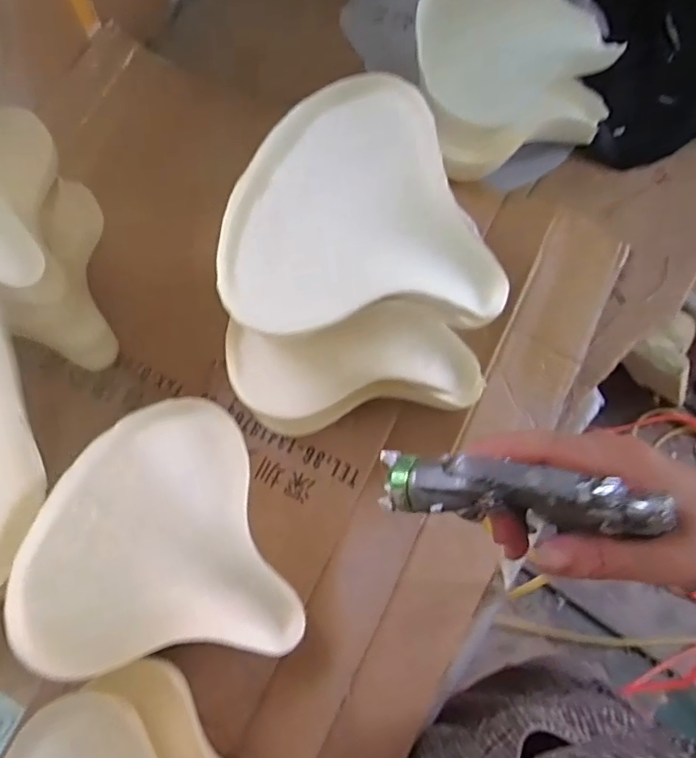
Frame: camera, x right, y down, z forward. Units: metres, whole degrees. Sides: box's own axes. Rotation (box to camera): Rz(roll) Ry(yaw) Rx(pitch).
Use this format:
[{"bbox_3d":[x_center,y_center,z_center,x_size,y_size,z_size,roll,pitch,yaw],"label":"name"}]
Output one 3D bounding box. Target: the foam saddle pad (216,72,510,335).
[{"bbox_3d":[0.006,-0.152,0.515,0.257,0.059,0.231,-7,92,-3],"label":"foam saddle pad"}]

